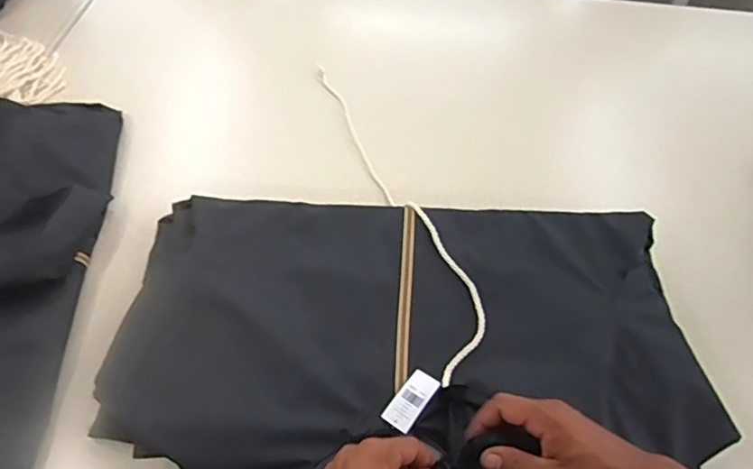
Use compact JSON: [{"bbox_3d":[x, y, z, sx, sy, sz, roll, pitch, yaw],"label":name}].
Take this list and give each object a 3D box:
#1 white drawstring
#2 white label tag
[{"bbox_3d":[0.021,-0.078,0.848,0.084,0.080,0.663,-12,56,-12],"label":"white drawstring"},{"bbox_3d":[0.040,0.185,0.617,0.033,0.006,0.079,32,46,18],"label":"white label tag"}]

